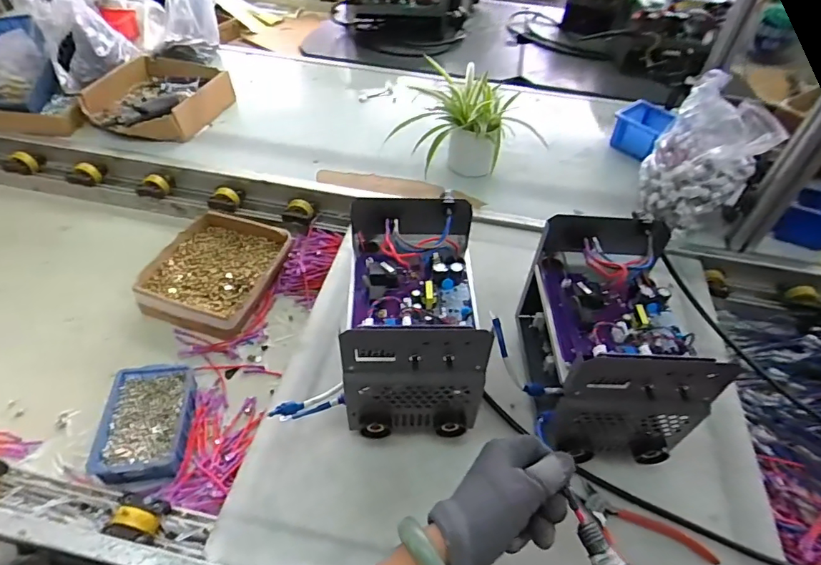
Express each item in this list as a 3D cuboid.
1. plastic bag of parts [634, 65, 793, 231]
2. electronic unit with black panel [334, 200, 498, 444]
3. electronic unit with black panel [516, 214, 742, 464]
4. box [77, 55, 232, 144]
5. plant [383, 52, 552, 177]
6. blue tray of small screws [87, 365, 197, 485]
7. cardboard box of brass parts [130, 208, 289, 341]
[{"bbox_3d":[0.501,-0.227,0.822,0.160,0.217,0.221,24,51,18],"label":"plastic bag of parts"},{"bbox_3d":[0.001,0.044,0.592,0.144,0.190,0.234,1,48,-3],"label":"electronic unit with black panel"},{"bbox_3d":[0.232,0.058,0.574,0.161,0.166,0.241,0,48,-3],"label":"electronic unit with black panel"},{"bbox_3d":[-0.536,-0.402,1.063,0.261,0.078,0.286,11,48,7],"label":"box"},{"bbox_3d":[0.093,-0.305,0.914,0.199,0.179,0.193,-18,51,-19],"label":"plant"},{"bbox_3d":[-0.346,0.185,0.643,0.100,0.047,0.148,-4,48,-7],"label":"blue tray of small screws"},{"bbox_3d":[-0.329,-0.020,0.836,0.208,0.052,0.227,14,48,9],"label":"cardboard box of brass parts"}]

